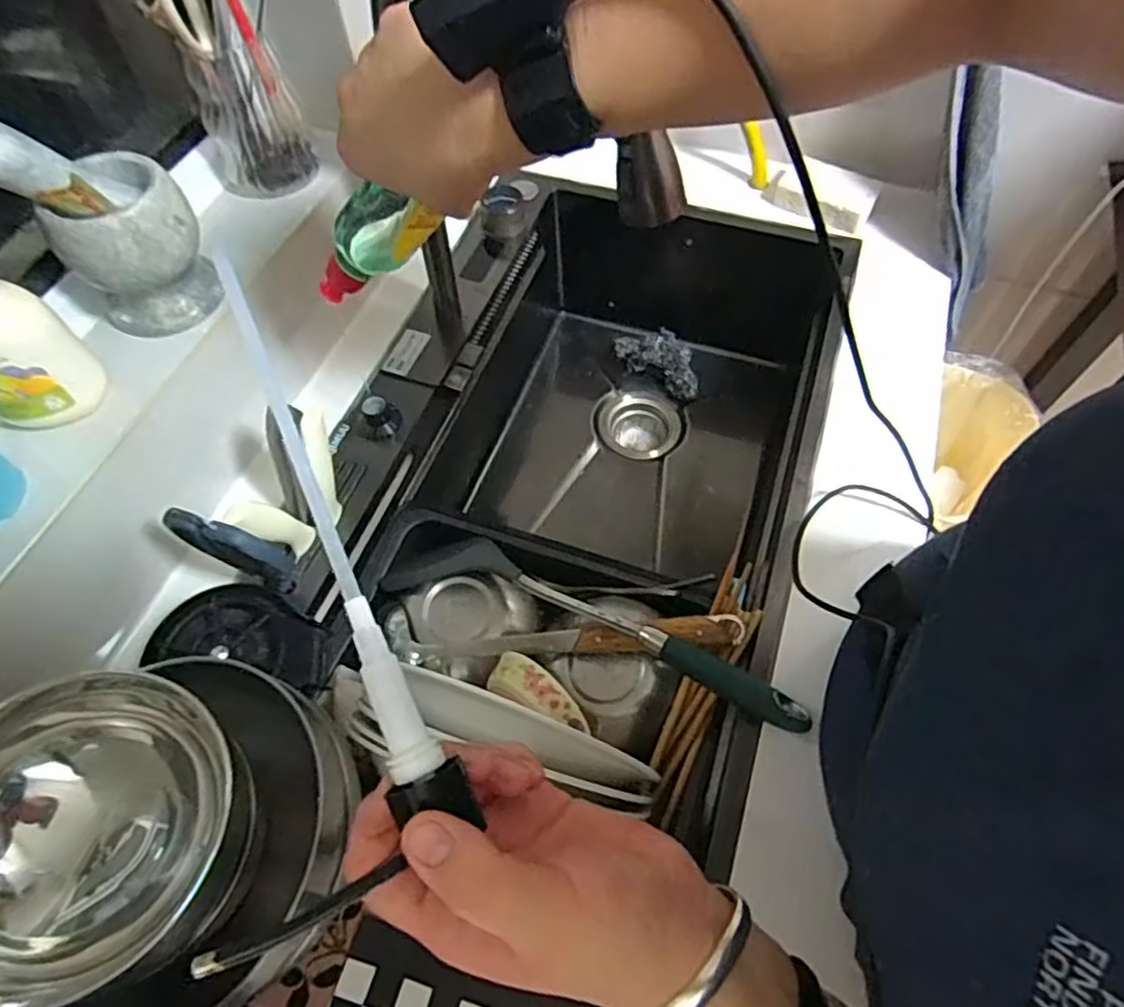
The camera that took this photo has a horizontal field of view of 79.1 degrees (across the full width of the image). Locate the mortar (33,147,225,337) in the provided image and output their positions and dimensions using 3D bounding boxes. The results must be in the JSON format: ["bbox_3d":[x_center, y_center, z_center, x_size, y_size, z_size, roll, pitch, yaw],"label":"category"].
[{"bbox_3d":[-0.322,-0.193,0.522,0.093,0.101,0.081,-30,63,-16],"label":"mortar"}]

